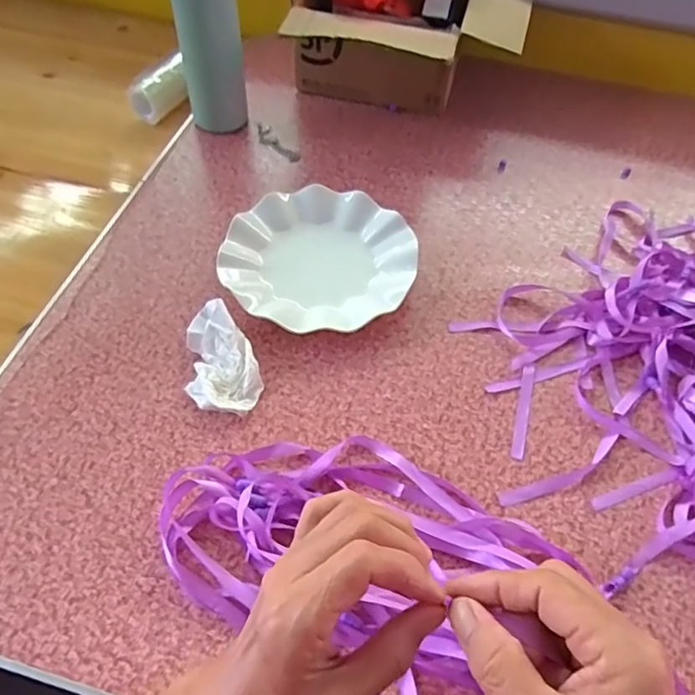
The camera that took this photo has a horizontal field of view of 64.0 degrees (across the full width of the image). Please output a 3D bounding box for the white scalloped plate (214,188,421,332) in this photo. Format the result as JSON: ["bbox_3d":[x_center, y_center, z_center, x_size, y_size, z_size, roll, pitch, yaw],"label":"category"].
[{"bbox_3d":[-0.028,-0.086,0.546,0.180,0.026,0.174,1,55,-2],"label":"white scalloped plate"}]

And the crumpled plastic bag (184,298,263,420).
[{"bbox_3d":[-0.109,0.008,0.475,0.058,0.029,0.099,-11,57,-10],"label":"crumpled plastic bag"}]

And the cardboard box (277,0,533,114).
[{"bbox_3d":[0.072,-0.400,0.679,0.274,0.182,0.204,8,55,2],"label":"cardboard box"}]

